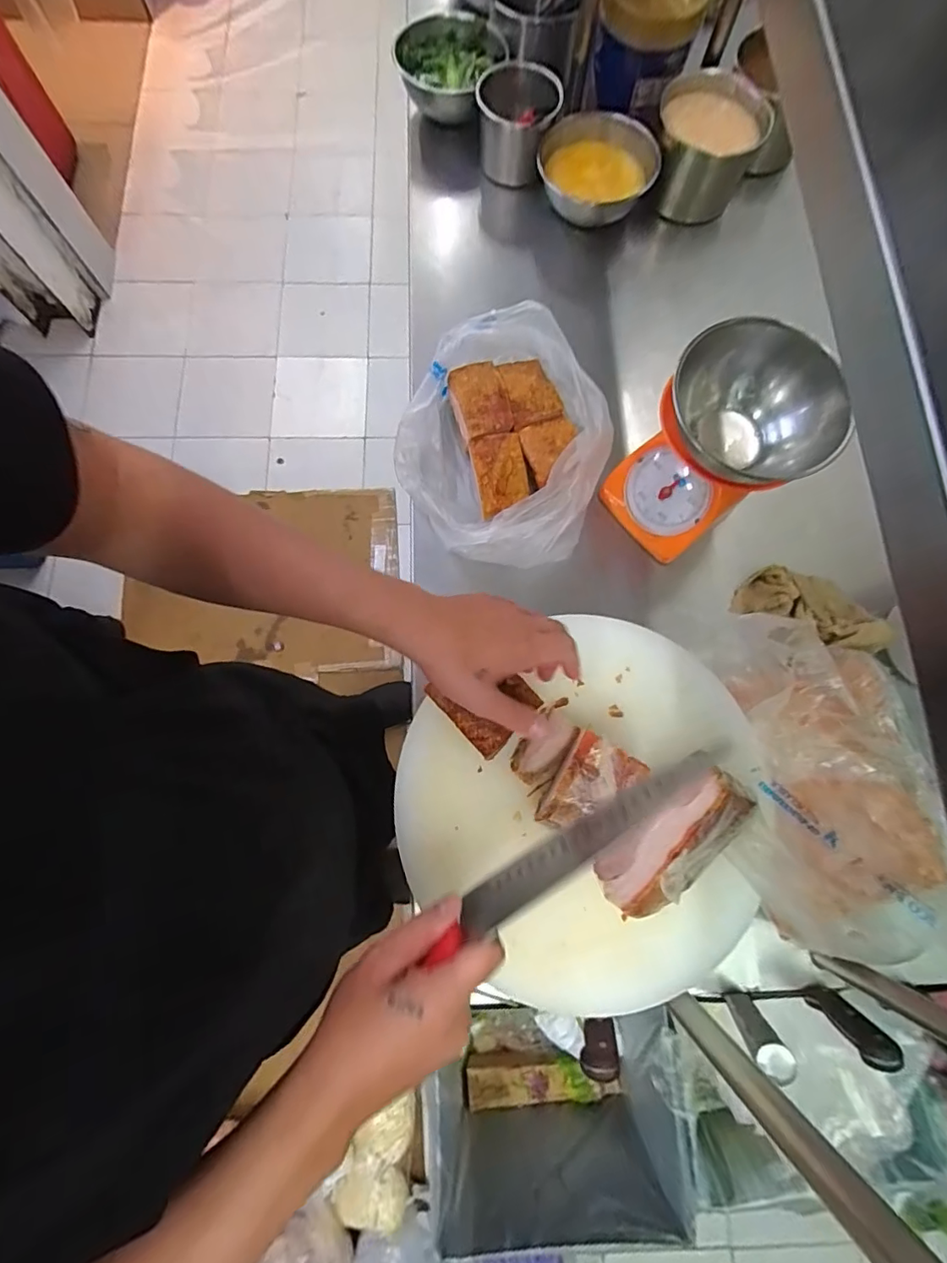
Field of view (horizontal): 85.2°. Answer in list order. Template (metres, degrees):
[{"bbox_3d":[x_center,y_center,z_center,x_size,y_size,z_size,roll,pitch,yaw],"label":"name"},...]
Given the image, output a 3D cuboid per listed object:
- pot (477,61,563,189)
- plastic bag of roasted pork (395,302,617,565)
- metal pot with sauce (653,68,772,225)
[{"bbox_3d":[0.063,-0.745,0.763,0.115,0.089,0.120,0,77,-1],"label":"pot"},{"bbox_3d":[0.039,-0.236,0.648,0.237,0.110,0.318,18,77,3],"label":"plastic bag of roasted pork"},{"bbox_3d":[0.341,-0.720,0.767,0.150,0.095,0.179,24,77,4],"label":"metal pot with sauce"}]

